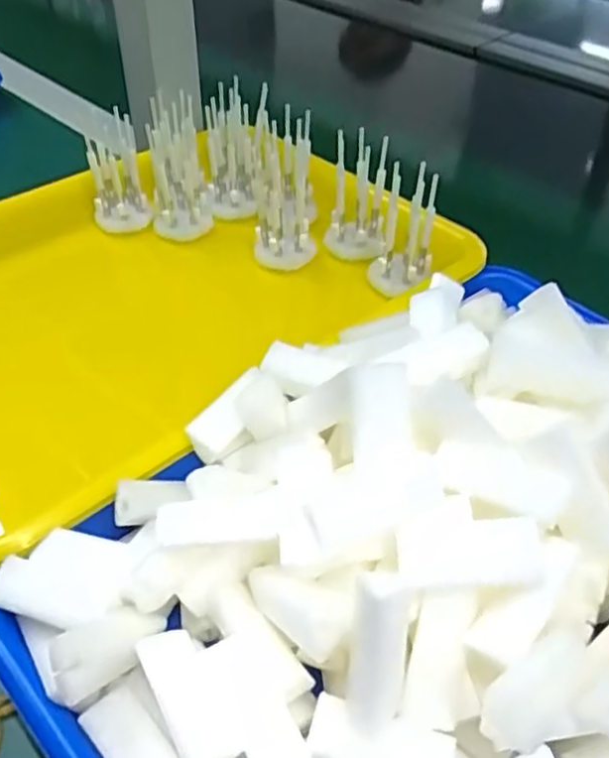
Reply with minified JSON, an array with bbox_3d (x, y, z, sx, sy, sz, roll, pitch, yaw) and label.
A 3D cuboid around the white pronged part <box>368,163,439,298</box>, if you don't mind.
[{"bbox_3d":[0.059,-0.084,0.407,0.033,0.074,0.012,15,22,12],"label":"white pronged part"}]

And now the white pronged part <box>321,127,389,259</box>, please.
[{"bbox_3d":[0.034,-0.114,0.442,0.035,0.074,0.025,5,19,2],"label":"white pronged part"}]

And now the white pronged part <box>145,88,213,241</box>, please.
[{"bbox_3d":[-0.084,-0.139,0.461,0.037,0.093,0.044,-8,2,-11],"label":"white pronged part"}]

